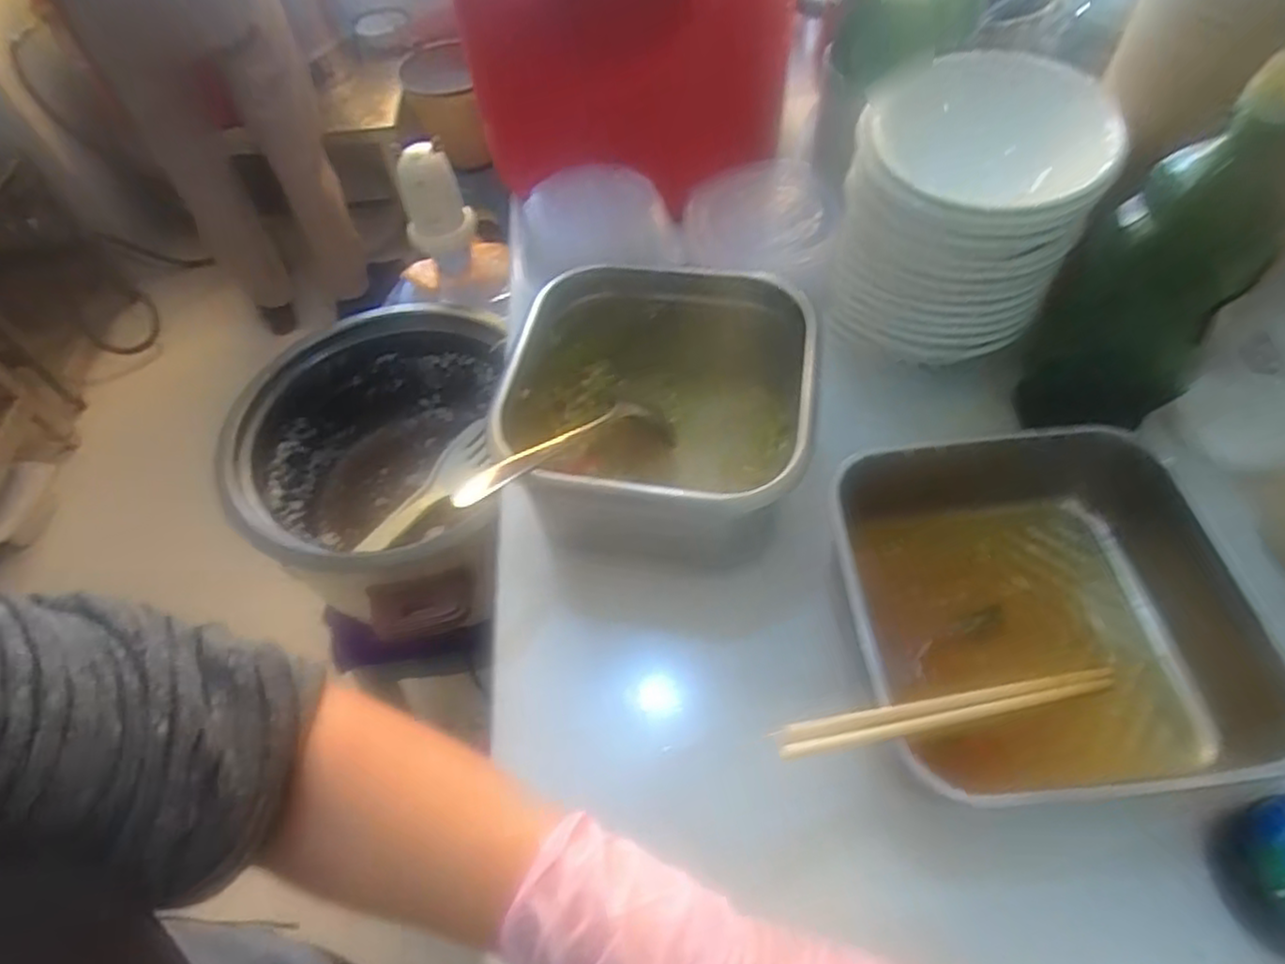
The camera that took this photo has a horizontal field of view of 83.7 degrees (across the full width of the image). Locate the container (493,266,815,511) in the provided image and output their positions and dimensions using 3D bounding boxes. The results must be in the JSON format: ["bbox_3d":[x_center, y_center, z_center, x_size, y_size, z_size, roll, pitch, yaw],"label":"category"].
[{"bbox_3d":[0.008,-0.043,0.466,0.182,0.101,0.176,6,56,8],"label":"container"}]

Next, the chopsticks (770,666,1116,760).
[{"bbox_3d":[0.159,0.111,0.353,0.222,0.007,0.014,0,52,-26],"label":"chopsticks"}]

